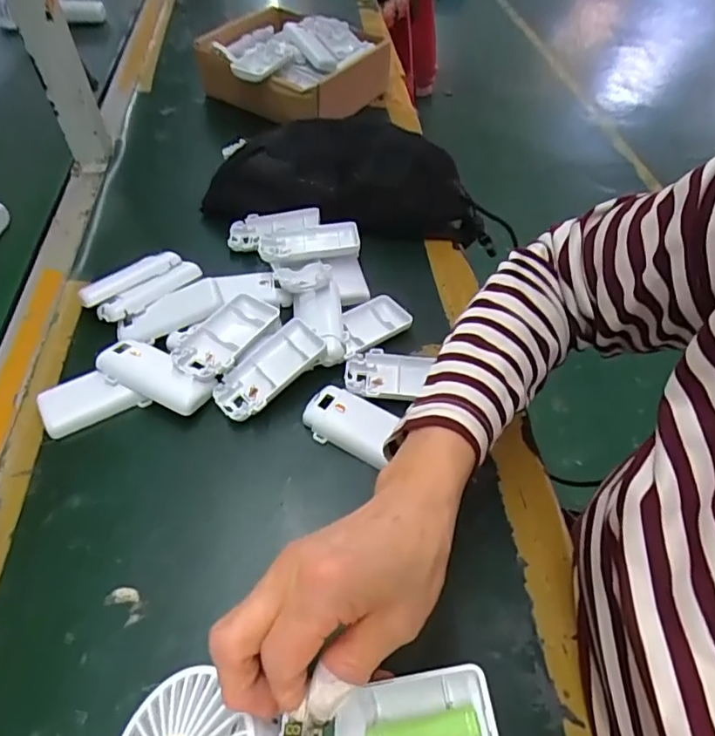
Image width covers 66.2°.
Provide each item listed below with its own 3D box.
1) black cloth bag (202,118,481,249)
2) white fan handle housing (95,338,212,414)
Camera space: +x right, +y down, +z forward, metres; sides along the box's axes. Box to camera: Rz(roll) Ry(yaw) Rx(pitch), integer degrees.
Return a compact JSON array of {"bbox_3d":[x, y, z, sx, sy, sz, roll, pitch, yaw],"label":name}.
[{"bbox_3d":[-0.011,-0.204,0.582,0.287,0.078,0.122,9,50,5],"label":"black cloth bag"},{"bbox_3d":[-0.160,0.007,0.438,0.092,0.022,0.040,22,52,15],"label":"white fan handle housing"}]

